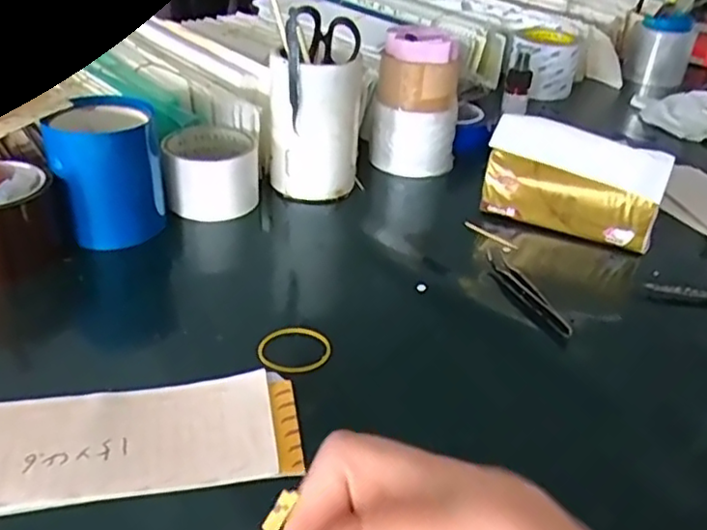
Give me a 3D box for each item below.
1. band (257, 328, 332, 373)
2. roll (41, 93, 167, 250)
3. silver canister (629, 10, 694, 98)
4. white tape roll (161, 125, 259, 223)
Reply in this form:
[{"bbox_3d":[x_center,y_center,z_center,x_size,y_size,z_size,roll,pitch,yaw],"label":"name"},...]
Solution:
[{"bbox_3d":[-0.041,0.060,0.461,0.051,0.004,0.044,-14,41,-29],"label":"band"},{"bbox_3d":[-0.212,-0.079,0.565,0.088,0.110,0.070,-9,35,-20],"label":"roll"},{"bbox_3d":[0.495,-0.344,1.042,0.077,0.097,0.096,19,36,21],"label":"silver canister"},{"bbox_3d":[-0.136,-0.090,0.630,0.081,0.060,0.084,-4,34,-13],"label":"white tape roll"}]

